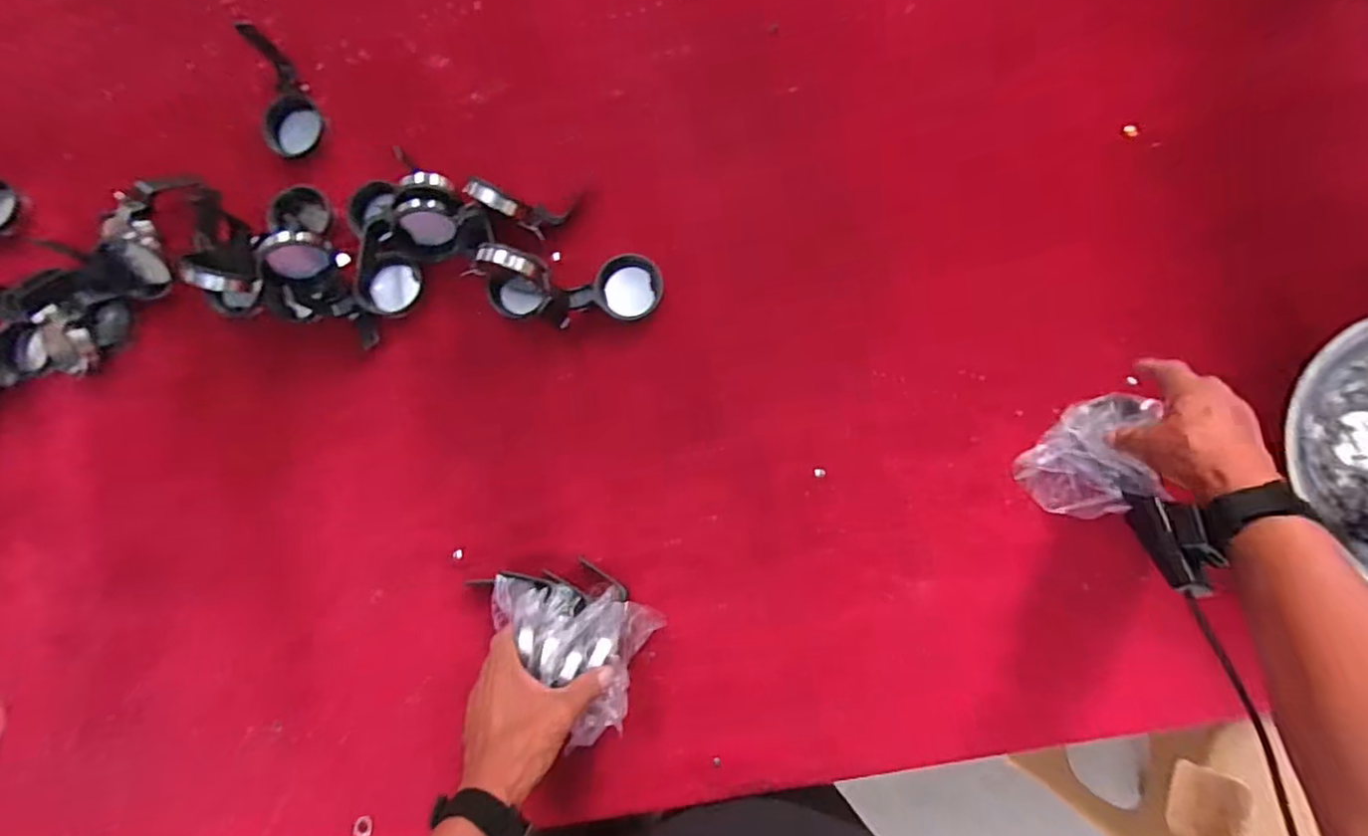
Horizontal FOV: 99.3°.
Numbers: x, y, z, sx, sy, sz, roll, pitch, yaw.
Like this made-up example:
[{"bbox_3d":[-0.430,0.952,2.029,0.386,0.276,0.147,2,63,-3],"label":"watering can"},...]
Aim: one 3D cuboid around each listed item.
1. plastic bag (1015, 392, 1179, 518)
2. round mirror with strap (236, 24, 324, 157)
[{"bbox_3d":[0.396,0.040,0.567,0.114,0.046,0.110,-6,84,6],"label":"plastic bag"},{"bbox_3d":[-0.465,-0.373,0.672,0.063,0.036,0.133,-10,102,6],"label":"round mirror with strap"}]

